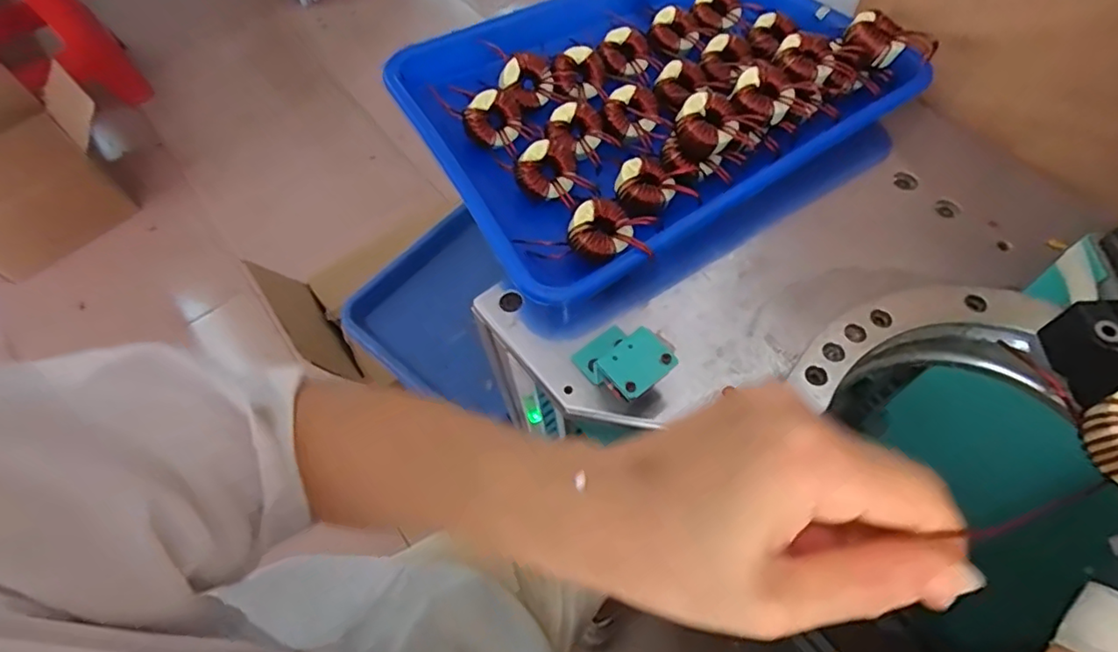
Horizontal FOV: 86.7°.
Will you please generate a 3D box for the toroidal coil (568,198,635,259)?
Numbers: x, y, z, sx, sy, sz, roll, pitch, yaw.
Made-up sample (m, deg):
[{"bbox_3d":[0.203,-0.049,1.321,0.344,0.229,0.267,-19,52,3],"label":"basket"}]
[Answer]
[{"bbox_3d":[0.025,-0.058,0.366,0.038,0.022,0.040,-2,60,3],"label":"toroidal coil"}]

